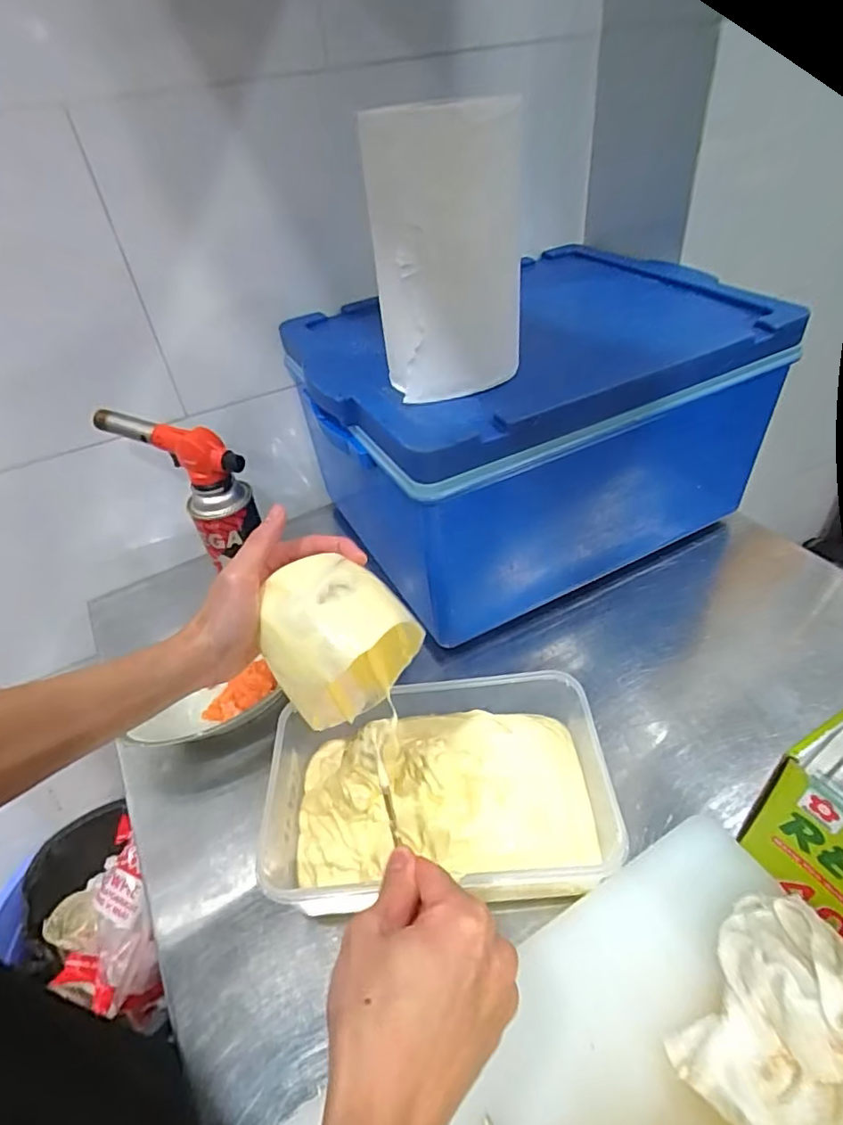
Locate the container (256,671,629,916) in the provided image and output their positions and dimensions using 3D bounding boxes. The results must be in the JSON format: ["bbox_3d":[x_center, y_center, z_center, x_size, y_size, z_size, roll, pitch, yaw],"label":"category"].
[{"bbox_3d":[0.010,0.185,0.471,0.269,0.080,0.160,-4,41,4],"label":"container"}]

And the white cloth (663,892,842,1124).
[{"bbox_3d":[0.214,0.260,0.335,0.125,0.053,0.104,-32,47,-26],"label":"white cloth"}]

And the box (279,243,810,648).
[{"bbox_3d":[0.110,-0.154,0.710,0.444,0.275,0.365,-23,44,-17],"label":"box"}]

